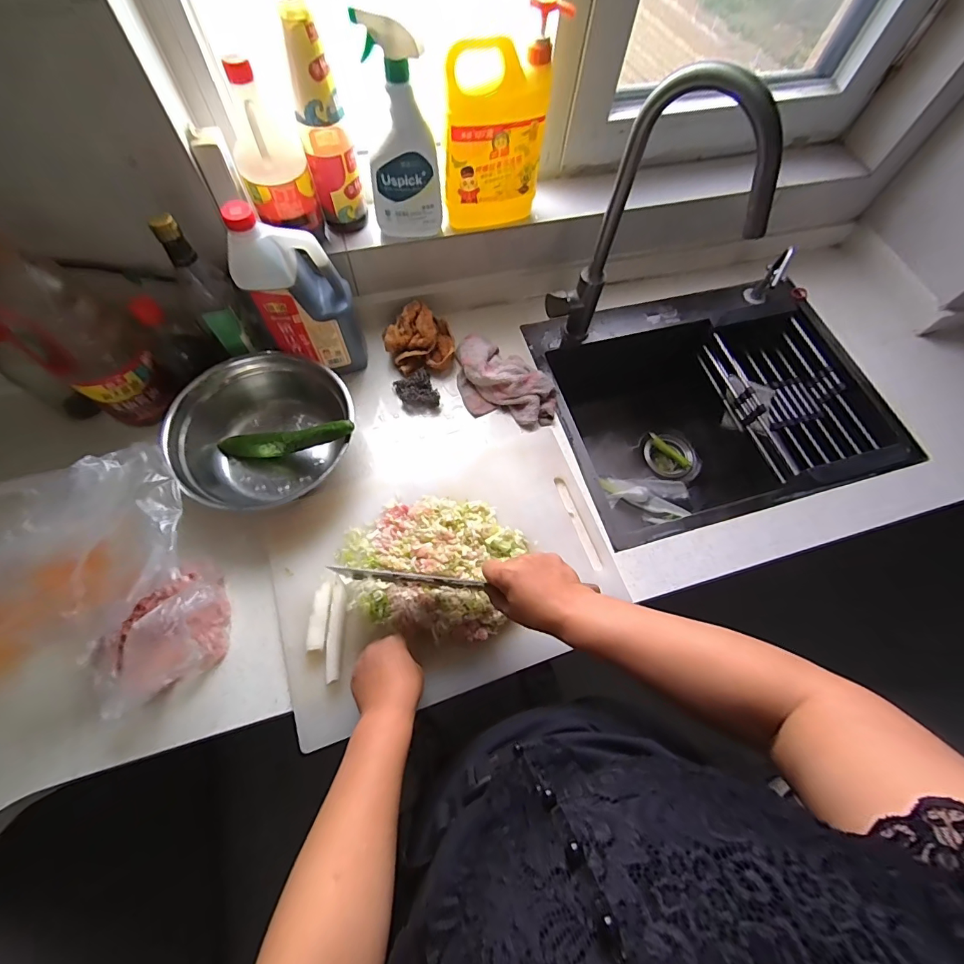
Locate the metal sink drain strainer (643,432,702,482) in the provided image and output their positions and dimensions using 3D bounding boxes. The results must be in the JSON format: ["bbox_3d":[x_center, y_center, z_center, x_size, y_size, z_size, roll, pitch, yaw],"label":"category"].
[{"bbox_3d":[0.437,-0.049,1.024,0.119,0.077,0.126,1,67,-2],"label":"metal sink drain strainer"}]

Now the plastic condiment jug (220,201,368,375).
[{"bbox_3d":[-0.264,-0.268,0.642,0.132,0.252,0.083,-6,67,-4],"label":"plastic condiment jug"}]

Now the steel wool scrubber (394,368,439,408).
[{"bbox_3d":[-0.110,-0.154,0.741,0.062,0.031,0.068,-25,70,-12],"label":"steel wool scrubber"}]

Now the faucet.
[{"bbox_3d":[0.229,-0.326,0.632,0.237,0.436,0.073,24,68,8],"label":"faucet"}]

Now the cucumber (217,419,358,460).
[{"bbox_3d":[-0.293,-0.061,0.648,0.240,0.031,0.028,-7,65,20],"label":"cucumber"}]

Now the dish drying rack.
[{"bbox_3d":[0.602,-0.167,0.871,0.195,0.075,0.318,-14,68,-8],"label":"dish drying rack"}]

